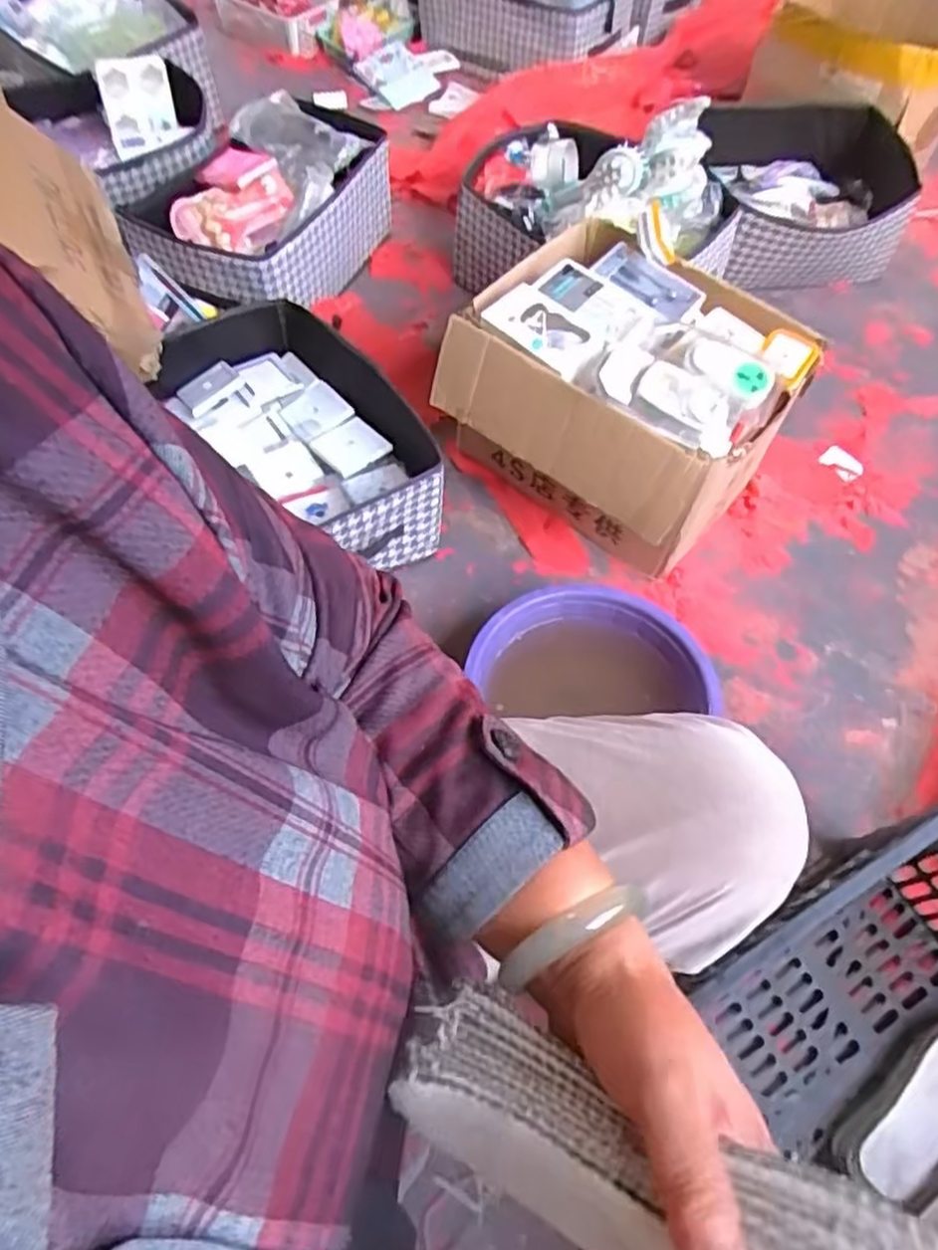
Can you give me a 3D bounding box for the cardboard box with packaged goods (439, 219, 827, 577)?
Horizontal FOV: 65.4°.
[{"bbox_3d":[0.205,-0.298,1.016,0.380,0.300,0.342,36,65,17],"label":"cardboard box with packaged goods"}]

